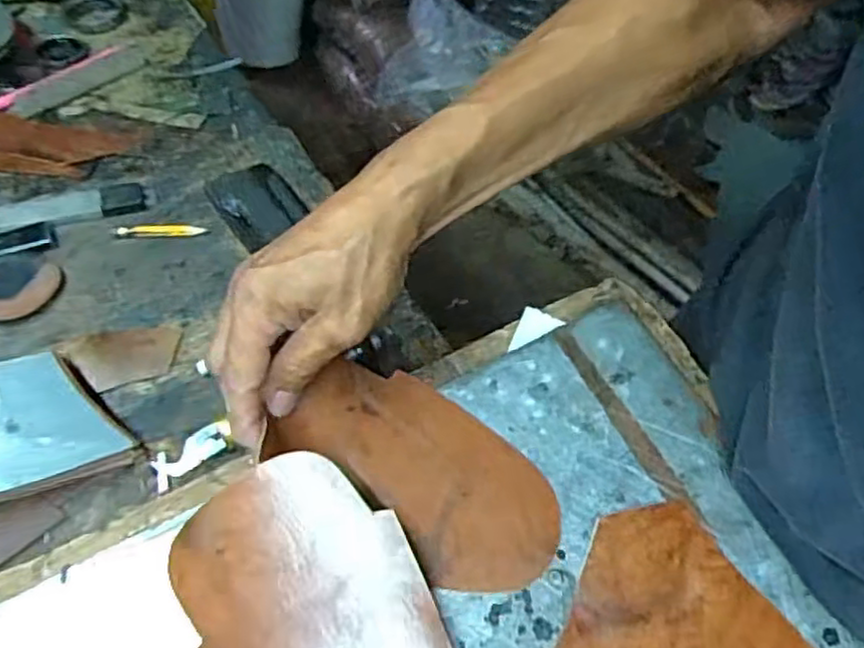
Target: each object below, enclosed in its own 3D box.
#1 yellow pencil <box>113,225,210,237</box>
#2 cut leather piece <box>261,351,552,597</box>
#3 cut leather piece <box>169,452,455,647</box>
[{"bbox_3d":[-0.187,-0.064,0.490,0.060,0.005,0.009,0,51,-10],"label":"yellow pencil"},{"bbox_3d":[-0.003,0.076,0.368,0.143,0.022,0.081,32,58,18],"label":"cut leather piece"},{"bbox_3d":[-0.044,0.136,0.315,0.156,0.010,0.097,44,80,11],"label":"cut leather piece"}]

